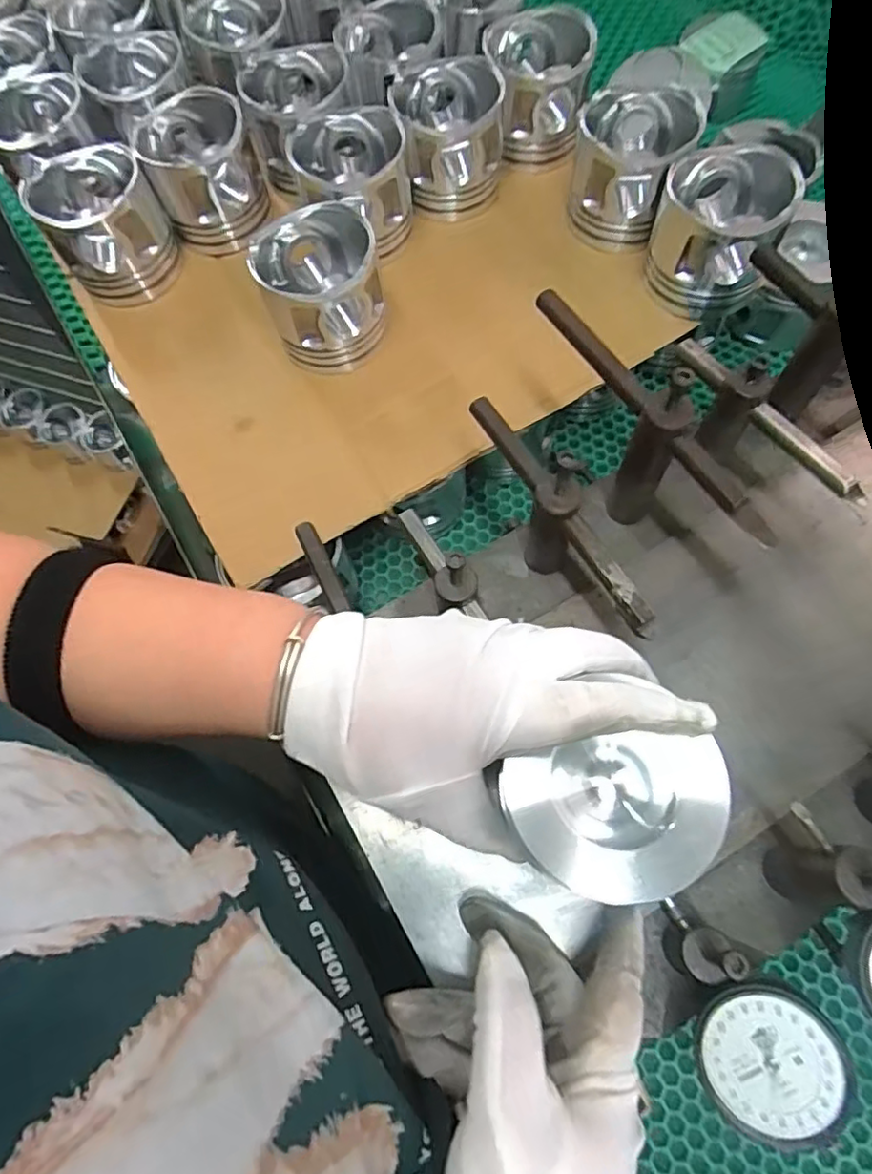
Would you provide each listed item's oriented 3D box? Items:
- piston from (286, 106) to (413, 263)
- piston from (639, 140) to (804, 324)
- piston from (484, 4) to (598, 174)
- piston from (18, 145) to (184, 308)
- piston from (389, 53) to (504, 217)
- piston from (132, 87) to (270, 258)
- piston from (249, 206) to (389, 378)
[{"bbox_3d":[-0.062,-0.302,0.473,0.085,0.073,0.088,-19,70,-4],"label":"piston"},{"bbox_3d":[0.193,-0.245,0.423,0.079,0.074,0.075,-1,69,3],"label":"piston"},{"bbox_3d":[0.079,-0.388,0.485,0.080,0.075,0.082,-5,69,2],"label":"piston"},{"bbox_3d":[-0.252,-0.276,0.473,0.084,0.075,0.086,-33,71,-9],"label":"piston"},{"bbox_3d":[0.009,-0.348,0.480,0.080,0.073,0.081,-16,69,-2],"label":"piston"},{"bbox_3d":[-0.179,-0.320,0.480,0.082,0.073,0.087,-24,70,-5],"label":"piston"},{"bbox_3d":[-0.079,-0.206,0.436,0.079,0.072,0.080,-18,70,-3],"label":"piston"}]

